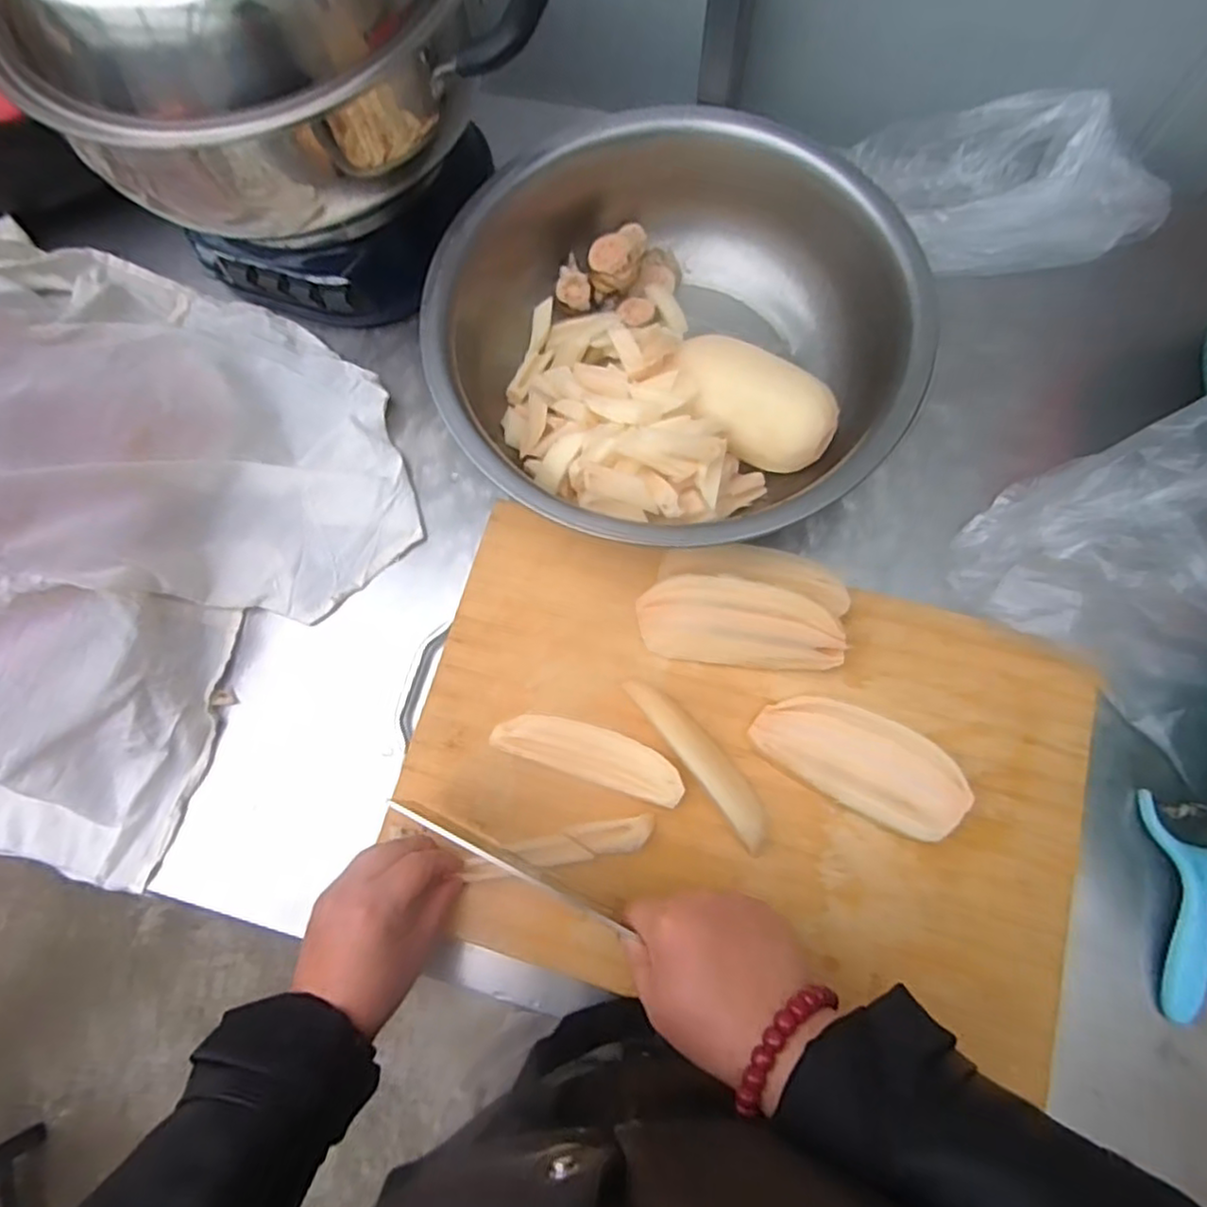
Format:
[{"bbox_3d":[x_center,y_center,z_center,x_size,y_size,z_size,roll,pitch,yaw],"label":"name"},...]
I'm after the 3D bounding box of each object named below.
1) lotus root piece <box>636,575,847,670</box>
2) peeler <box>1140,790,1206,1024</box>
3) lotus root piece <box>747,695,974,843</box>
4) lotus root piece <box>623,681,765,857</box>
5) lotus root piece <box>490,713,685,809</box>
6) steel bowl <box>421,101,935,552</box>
[{"bbox_3d":[0.100,0.013,0.496,0.143,0.016,0.067,6,115,4],"label":"lotus root piece"},{"bbox_3d":[0.392,0.210,0.476,0.056,0.039,0.136,20,76,7],"label":"peeler"},{"bbox_3d":[0.180,0.111,0.486,0.145,0.020,0.064,26,77,8],"label":"lotus root piece"},{"bbox_3d":[0.068,0.112,0.493,0.024,0.022,0.142,-36,76,-8],"label":"lotus root piece"},{"bbox_3d":[-0.010,0.109,0.498,0.136,0.025,0.037,18,76,6],"label":"lotus root piece"},{"bbox_3d":[0.056,-0.205,0.557,0.365,0.118,0.339,0,74,2],"label":"steel bowl"}]

